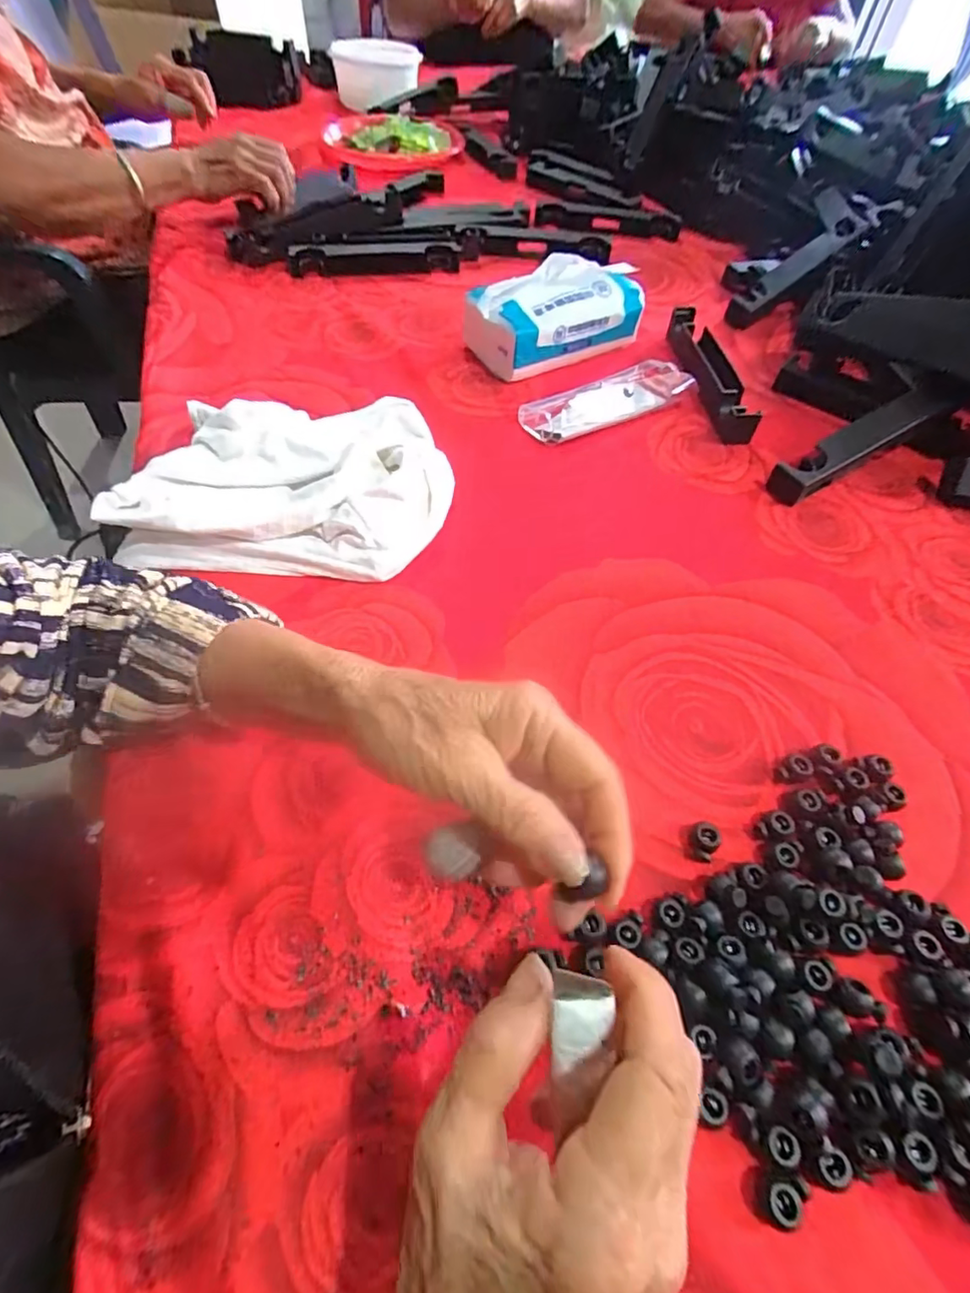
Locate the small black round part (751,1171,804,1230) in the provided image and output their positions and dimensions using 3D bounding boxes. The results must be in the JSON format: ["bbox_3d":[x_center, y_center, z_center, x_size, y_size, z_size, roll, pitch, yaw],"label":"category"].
[{"bbox_3d":[0.107,0.204,0.200,0.013,0.012,0.014,1,56,-1],"label":"small black round part"}]

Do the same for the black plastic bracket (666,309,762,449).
[{"bbox_3d":[0.211,-0.267,0.516,0.037,0.033,0.195,0,56,-2],"label":"black plastic bracket"}]

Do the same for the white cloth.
[{"bbox_3d":[-0.141,-0.135,0.408,0.227,0.045,0.181,2,56,0],"label":"white cloth"}]

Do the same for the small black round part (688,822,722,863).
[{"bbox_3d":[0.112,0.099,0.277,0.013,0.011,0.017,-13,57,-10],"label":"small black round part"}]

